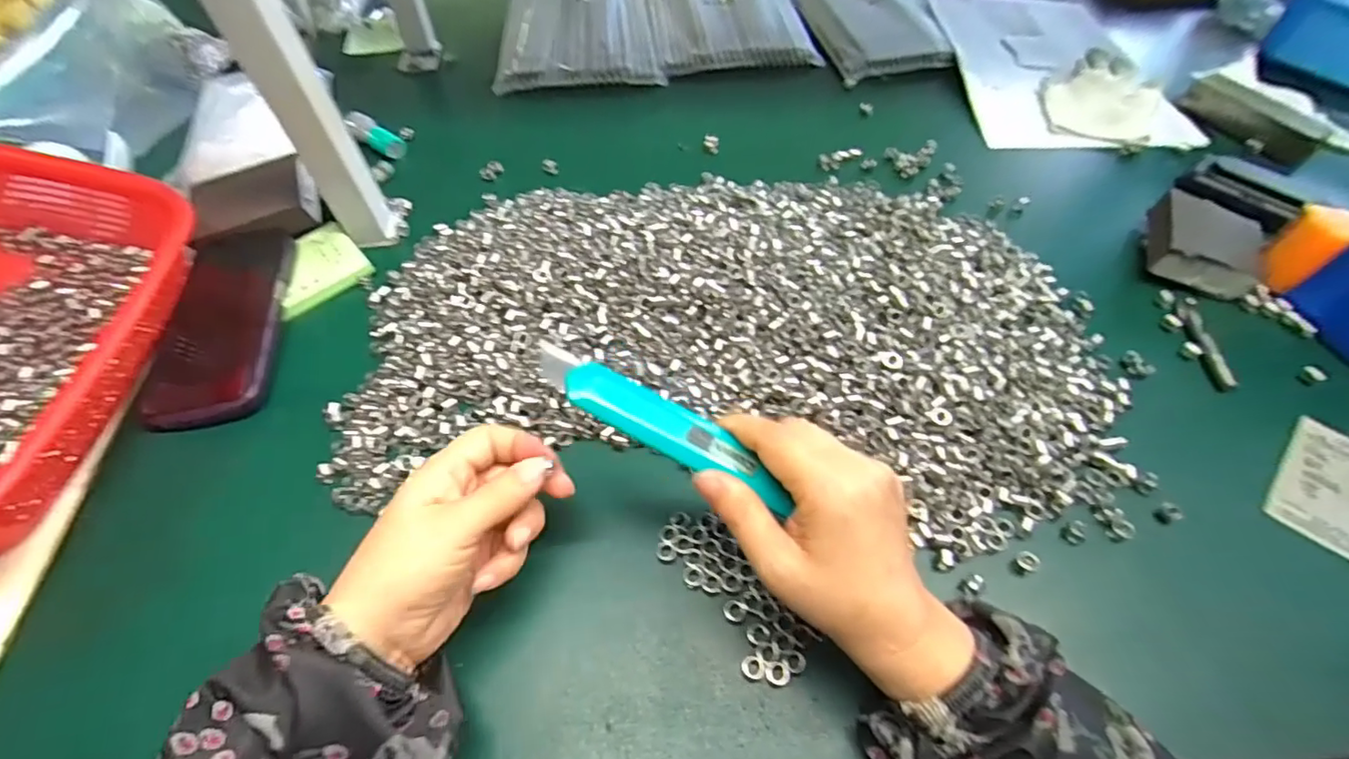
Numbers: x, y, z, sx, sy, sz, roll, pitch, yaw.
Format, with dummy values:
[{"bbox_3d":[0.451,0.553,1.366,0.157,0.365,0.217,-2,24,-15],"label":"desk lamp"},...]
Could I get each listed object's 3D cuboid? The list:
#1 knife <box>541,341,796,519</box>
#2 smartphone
[{"bbox_3d":[-0.006,0.021,0.266,0.130,0.007,0.024,29,60,3],"label":"knife"},{"bbox_3d":[-0.333,-0.042,0.415,0.087,0.014,0.166,-11,54,-7],"label":"smartphone"}]

